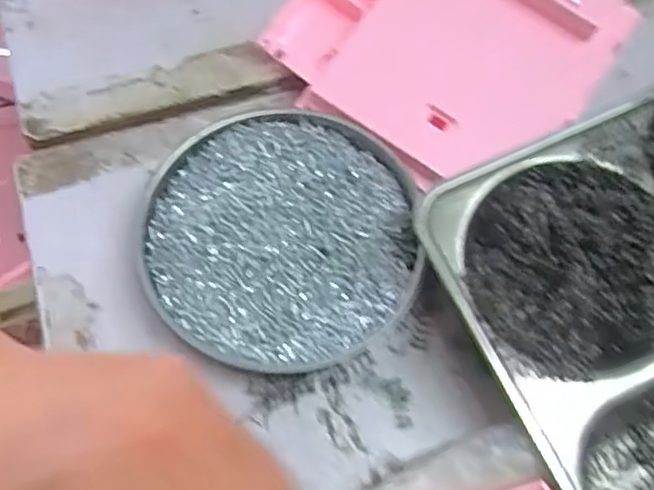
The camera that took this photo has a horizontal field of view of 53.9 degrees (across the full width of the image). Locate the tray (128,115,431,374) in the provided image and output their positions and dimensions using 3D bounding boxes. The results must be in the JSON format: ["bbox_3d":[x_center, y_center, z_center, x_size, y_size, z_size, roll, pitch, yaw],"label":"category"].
[{"bbox_3d":[-0.023,-0.004,0.315,0.128,0.019,0.127,1,65,-1],"label":"tray"}]

